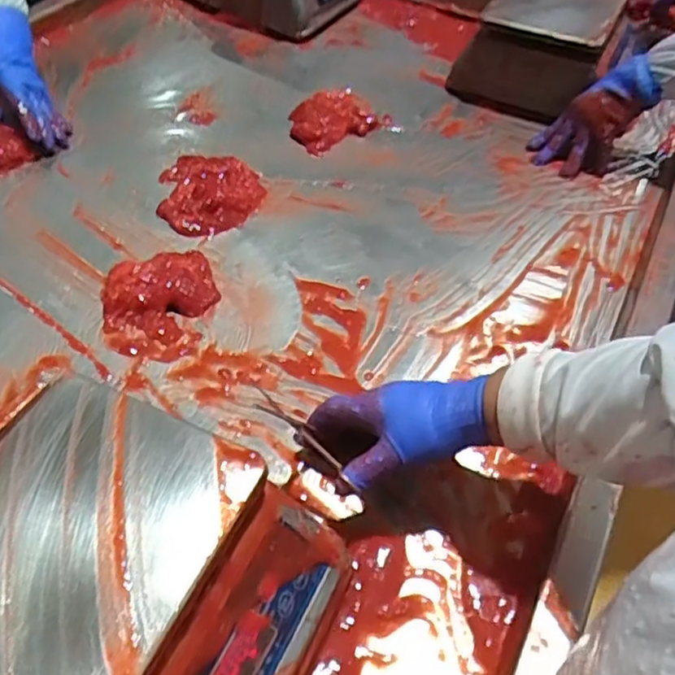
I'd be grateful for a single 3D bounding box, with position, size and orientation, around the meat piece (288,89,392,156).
[{"bbox_3d":[-0.009,-0.328,0.973,0.132,0.027,0.115,-27,57,-23],"label":"meat piece"}]

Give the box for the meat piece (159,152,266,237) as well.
[{"bbox_3d":[-0.168,-0.189,0.854,0.133,0.023,0.140,6,50,2],"label":"meat piece"}]

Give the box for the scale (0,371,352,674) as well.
[{"bbox_3d":[-0.150,0.176,0.463,0.259,0.099,0.224,22,52,12],"label":"scale"}]

